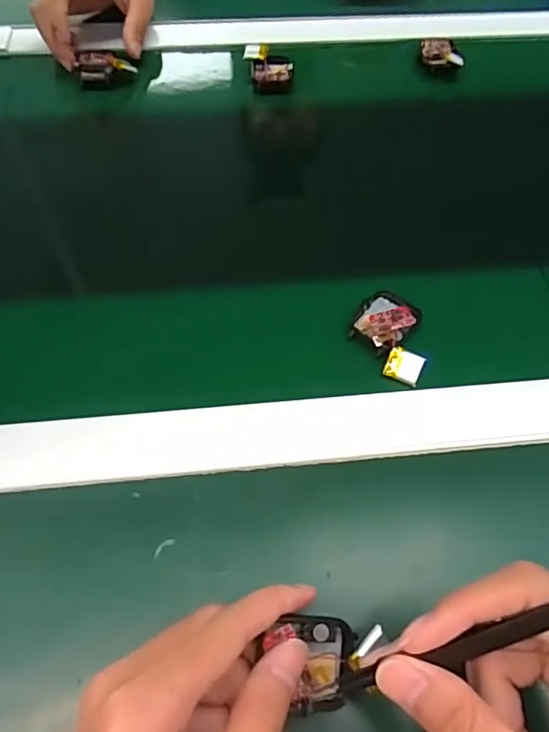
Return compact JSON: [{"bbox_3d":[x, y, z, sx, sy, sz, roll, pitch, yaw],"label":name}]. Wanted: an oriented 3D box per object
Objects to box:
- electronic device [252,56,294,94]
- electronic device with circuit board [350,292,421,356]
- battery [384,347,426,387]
[{"bbox_3d":[-0.002,-0.273,0.503,0.038,0.016,0.034,0,58,0],"label":"electronic device"},{"bbox_3d":[0.073,-0.030,0.356,0.037,0.012,0.045,35,64,20],"label":"electronic device with circuit board"},{"bbox_3d":[0.082,0.000,0.339,0.022,0.004,0.020,25,89,4],"label":"battery"}]

